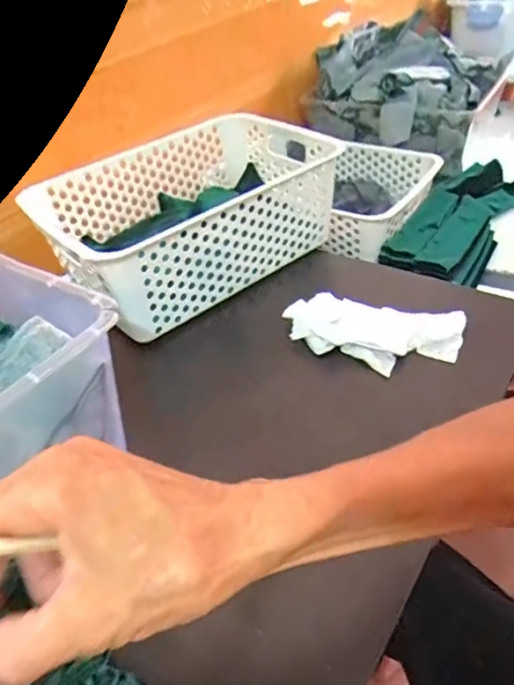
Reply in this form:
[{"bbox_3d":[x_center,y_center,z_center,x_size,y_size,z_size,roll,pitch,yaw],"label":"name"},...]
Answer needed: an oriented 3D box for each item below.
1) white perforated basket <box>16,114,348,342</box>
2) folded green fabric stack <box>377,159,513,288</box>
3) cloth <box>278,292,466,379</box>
[{"bbox_3d":[-0.074,-0.144,0.582,0.306,0.101,0.204,-33,48,-27],"label":"white perforated basket"},{"bbox_3d":[0.306,-0.187,0.760,0.109,0.057,0.369,21,48,28],"label":"folded green fabric stack"},{"bbox_3d":[0.106,-0.007,0.483,0.156,0.030,0.079,10,44,18],"label":"cloth"}]

